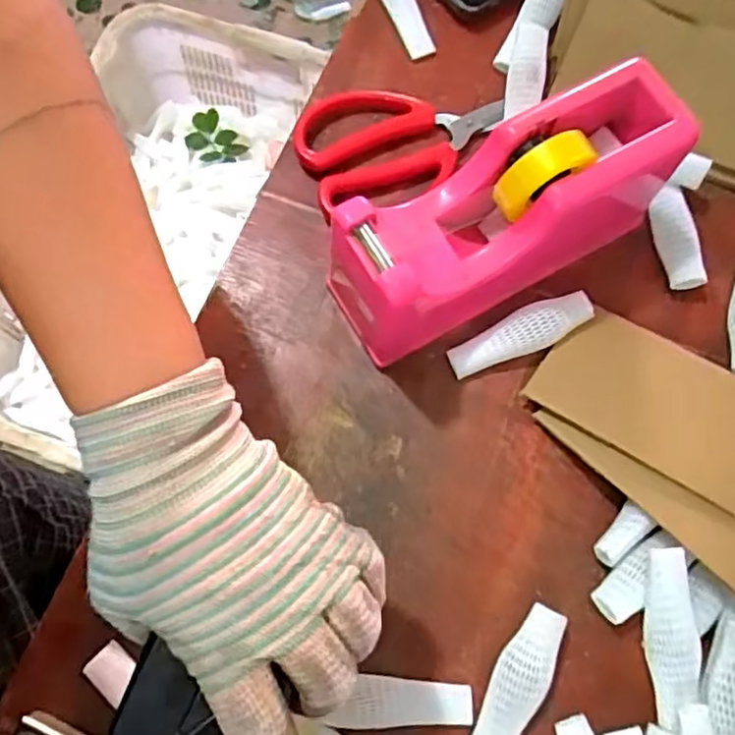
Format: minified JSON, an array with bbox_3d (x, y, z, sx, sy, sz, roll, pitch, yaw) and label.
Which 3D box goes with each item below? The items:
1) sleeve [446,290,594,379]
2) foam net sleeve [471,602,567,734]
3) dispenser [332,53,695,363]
[{"bbox_3d":[0.091,-0.020,0.398,0.088,0.021,0.024,-18,76,-6],"label":"sleeve"},{"bbox_3d":[0.077,0.167,0.342,0.026,0.016,0.088,23,75,5],"label":"foam net sleeve"},{"bbox_3d":[0.079,-0.085,0.376,0.204,0.102,0.062,-28,77,-9],"label":"dispenser"}]

